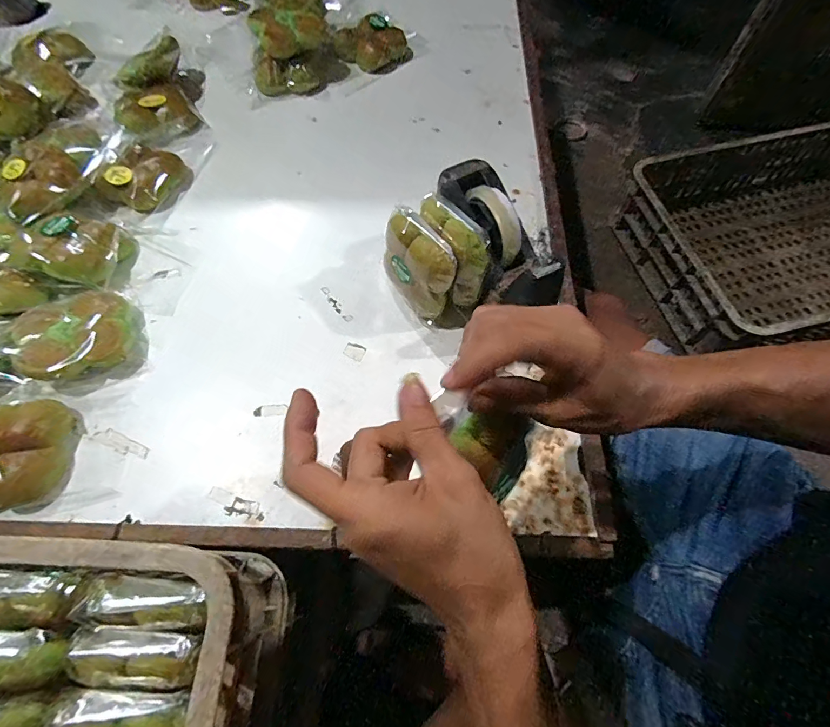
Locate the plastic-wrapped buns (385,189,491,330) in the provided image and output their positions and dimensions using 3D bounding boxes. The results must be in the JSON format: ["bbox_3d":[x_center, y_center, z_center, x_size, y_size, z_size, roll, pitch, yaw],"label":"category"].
[{"bbox_3d":[0.025,-0.114,0.489,0.088,0.113,0.114,-29,68,-12],"label":"plastic-wrapped buns"}]

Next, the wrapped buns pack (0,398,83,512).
[{"bbox_3d":[-0.417,0.092,0.428,0.101,0.044,0.113,-12,65,-5],"label":"wrapped buns pack"}]

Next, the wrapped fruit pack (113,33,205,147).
[{"bbox_3d":[-0.410,-0.421,0.658,0.129,0.054,0.201,-17,66,-7],"label":"wrapped fruit pack"}]

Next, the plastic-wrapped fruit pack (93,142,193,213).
[{"bbox_3d":[-0.387,-0.271,0.602,0.088,0.045,0.113,24,68,11],"label":"plastic-wrapped fruit pack"}]

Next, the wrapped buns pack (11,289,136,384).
[{"bbox_3d":[-0.395,-0.034,0.485,0.110,0.045,0.103,-20,66,-8],"label":"wrapped buns pack"}]

